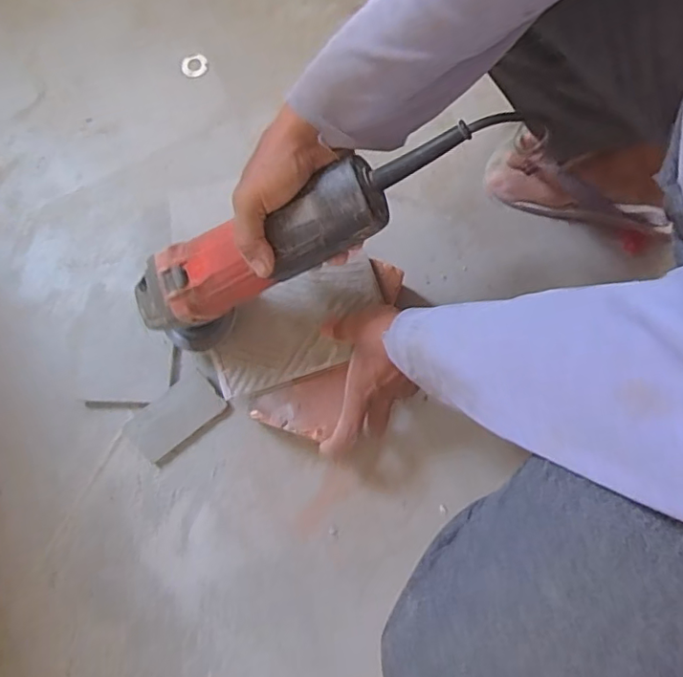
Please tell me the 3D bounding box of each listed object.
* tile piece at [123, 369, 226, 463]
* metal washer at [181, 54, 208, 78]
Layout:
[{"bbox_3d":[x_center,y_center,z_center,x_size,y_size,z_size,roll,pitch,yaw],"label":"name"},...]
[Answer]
[{"bbox_3d":[-0.167,0.078,0.562,0.094,0.010,0.049,-38,81,-8],"label":"tile piece"},{"bbox_3d":[-0.170,-0.317,0.650,0.031,0.004,0.028,-24,80,-6],"label":"metal washer"}]

